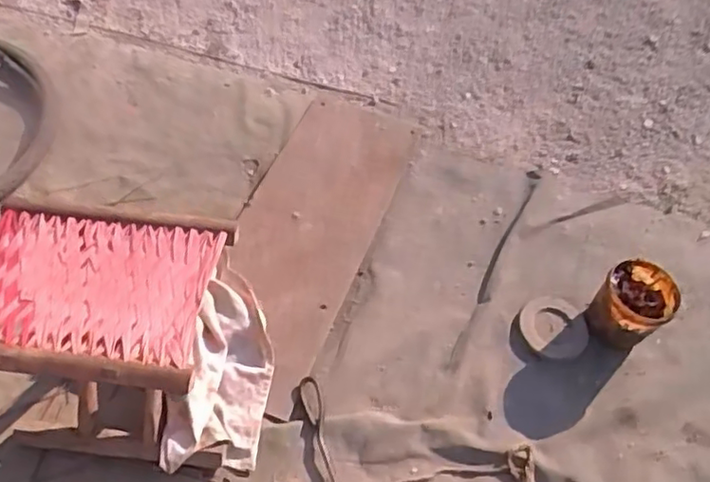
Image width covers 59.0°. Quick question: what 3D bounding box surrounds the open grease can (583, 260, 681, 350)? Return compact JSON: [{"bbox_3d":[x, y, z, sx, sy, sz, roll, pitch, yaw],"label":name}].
[{"bbox_3d":[0.483,0.119,1.106,0.114,0.128,0.120,3,59,-5],"label":"open grease can"}]

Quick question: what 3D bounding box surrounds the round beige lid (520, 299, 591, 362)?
[{"bbox_3d":[0.358,0.157,1.132,0.120,0.019,0.111,1,55,-1],"label":"round beige lid"}]

